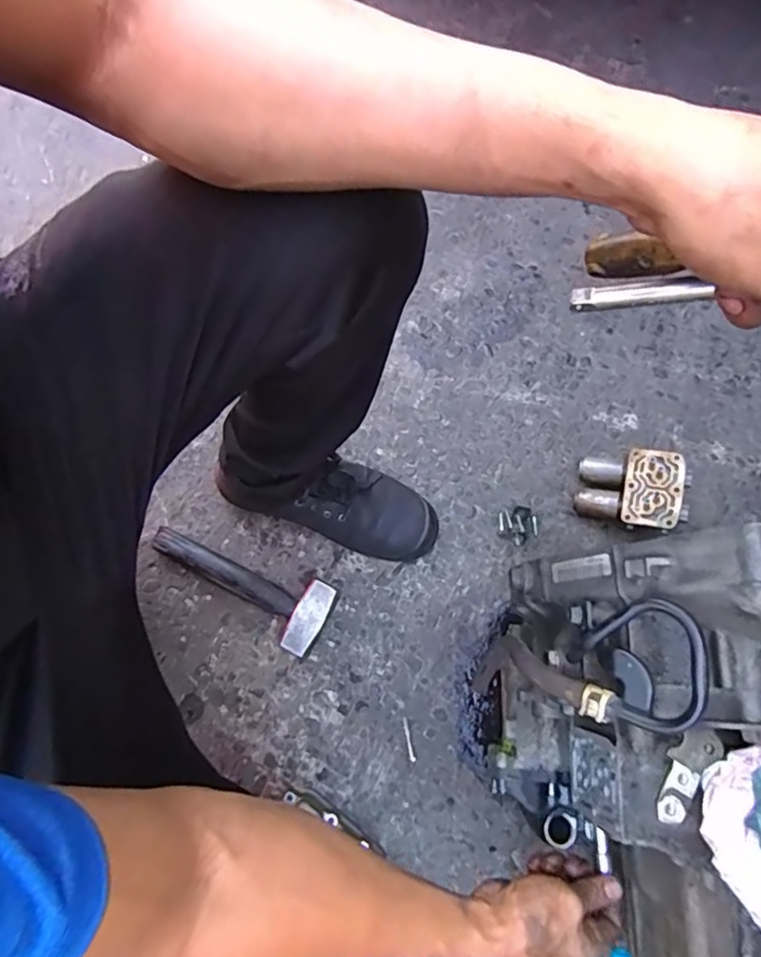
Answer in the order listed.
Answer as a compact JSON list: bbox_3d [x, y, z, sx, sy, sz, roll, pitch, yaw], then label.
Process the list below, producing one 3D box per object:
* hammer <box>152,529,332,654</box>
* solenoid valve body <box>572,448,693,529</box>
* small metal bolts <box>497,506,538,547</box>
[{"bbox_3d":[-0.179,0.129,0.726,0.240,0.034,0.085,27,74,6],"label":"hammer"},{"bbox_3d":[0.329,0.015,0.752,0.131,0.045,0.094,2,73,31],"label":"solenoid valve body"},{"bbox_3d":[0.185,0.061,0.766,0.047,0.008,0.050,-39,78,-12],"label":"small metal bolts"}]

